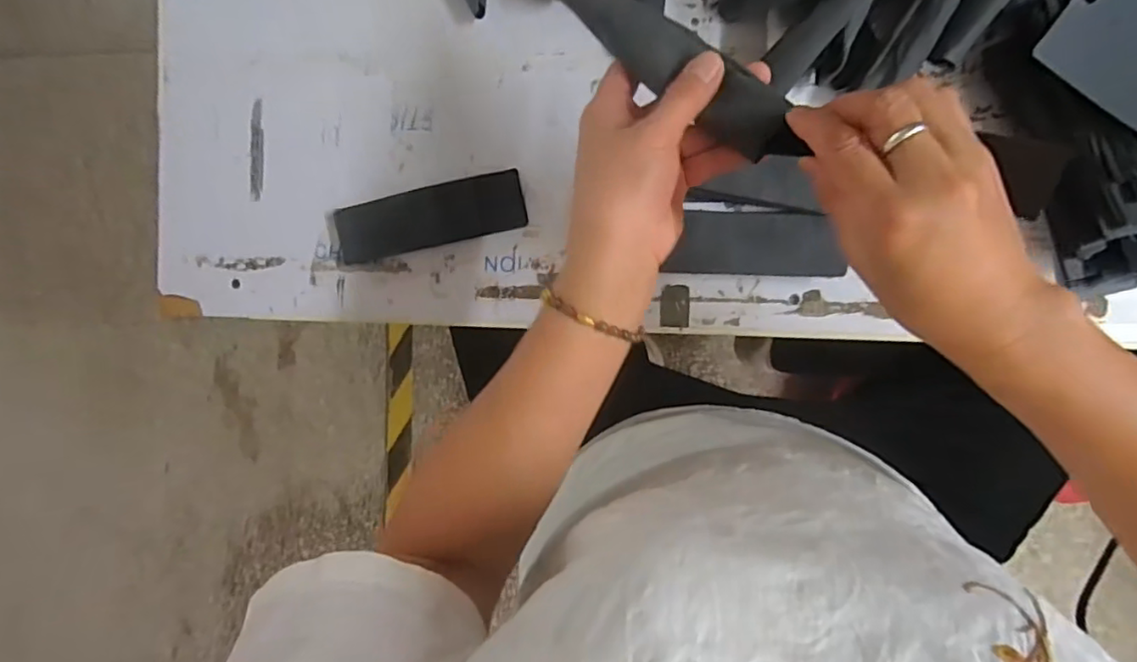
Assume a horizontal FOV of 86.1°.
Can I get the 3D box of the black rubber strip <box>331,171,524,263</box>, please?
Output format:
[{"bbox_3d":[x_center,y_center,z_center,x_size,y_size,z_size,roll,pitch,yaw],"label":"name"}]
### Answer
[{"bbox_3d":[-0.110,-0.090,0.482,0.151,0.004,0.046,-12,96,7],"label":"black rubber strip"}]

